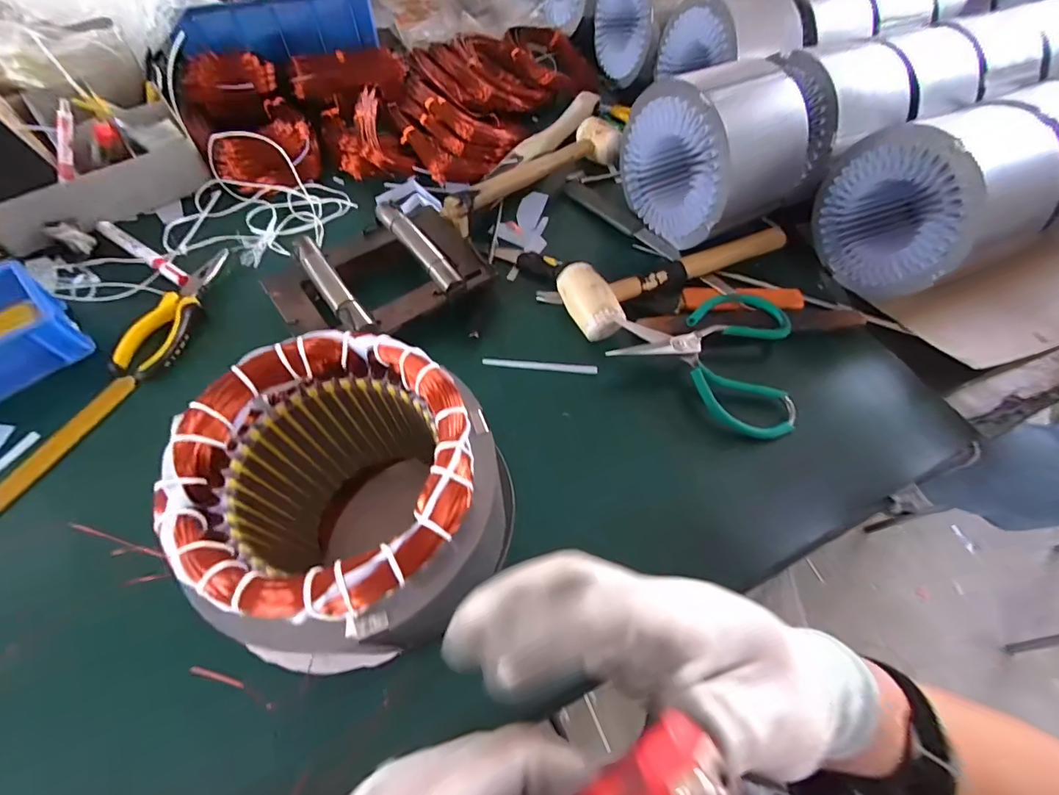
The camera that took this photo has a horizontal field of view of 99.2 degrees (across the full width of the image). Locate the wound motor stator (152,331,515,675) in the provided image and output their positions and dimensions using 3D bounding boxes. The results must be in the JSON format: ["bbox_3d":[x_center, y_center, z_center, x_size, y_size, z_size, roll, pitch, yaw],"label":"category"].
[{"bbox_3d":[-0.094,0.057,0.264,0.136,0.146,0.130,34,65,16],"label":"wound motor stator"}]

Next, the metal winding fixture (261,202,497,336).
[{"bbox_3d":[-0.152,-0.126,0.460,0.204,0.044,0.147,-29,65,-17],"label":"metal winding fixture"}]

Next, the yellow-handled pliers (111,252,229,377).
[{"bbox_3d":[-0.352,-0.088,0.452,0.049,0.013,0.154,13,61,5],"label":"yellow-handled pliers"}]

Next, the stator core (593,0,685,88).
[{"bbox_3d":[0.175,-0.576,0.671,0.103,0.152,0.153,-15,62,-10],"label":"stator core"}]

